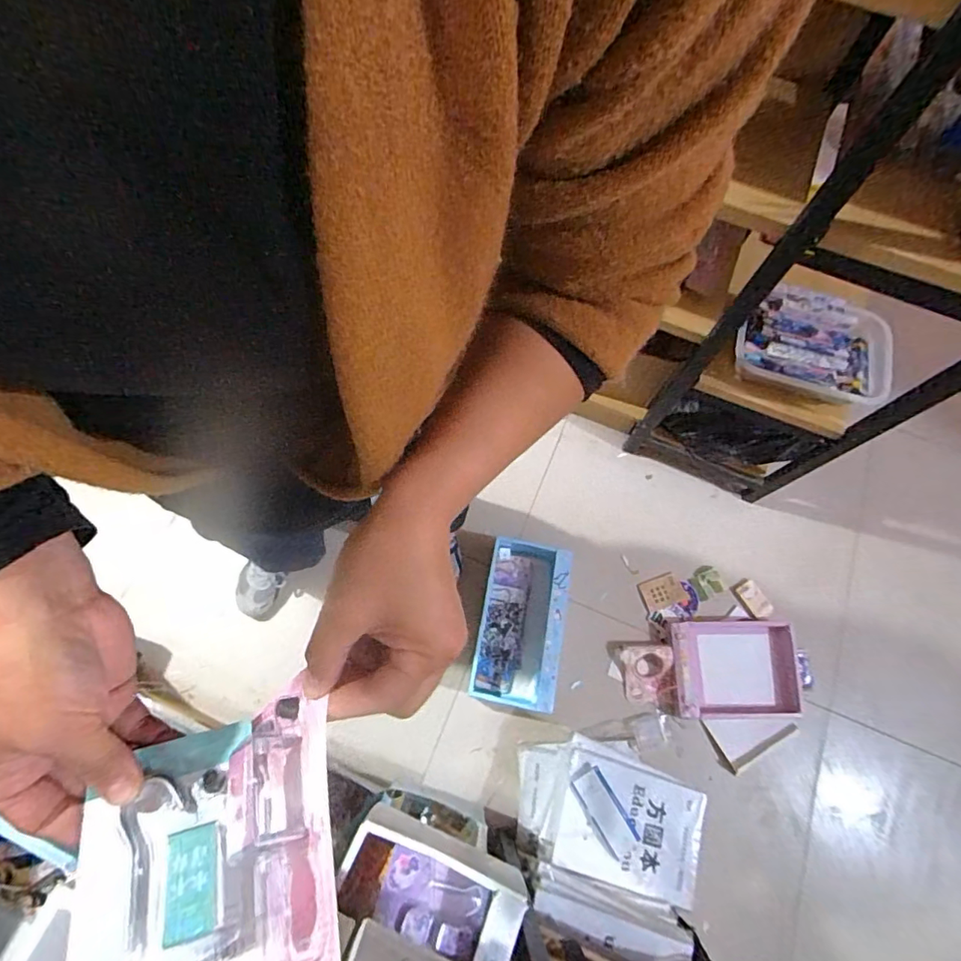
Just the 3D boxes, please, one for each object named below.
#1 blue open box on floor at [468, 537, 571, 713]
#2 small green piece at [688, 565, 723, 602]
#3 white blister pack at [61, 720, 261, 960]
[{"bbox_3d":[0.090,0.308,1.118,0.169,0.117,0.347,10,70,1],"label":"blue open box on floor"},{"bbox_3d":[0.537,0.244,1.212,0.073,0.019,0.068,-25,73,-11],"label":"small green piece"},{"bbox_3d":[-0.150,0.190,0.240,0.077,0.024,0.127,-7,54,-20],"label":"white blister pack"}]

